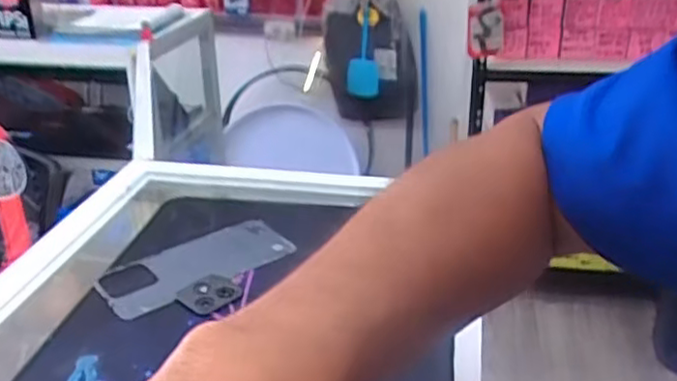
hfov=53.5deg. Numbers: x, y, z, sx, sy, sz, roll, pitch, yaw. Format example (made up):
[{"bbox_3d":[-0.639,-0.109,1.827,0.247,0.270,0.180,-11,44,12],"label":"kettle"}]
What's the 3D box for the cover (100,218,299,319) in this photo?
[{"bbox_3d":[-0.123,0.062,0.586,0.164,0.006,0.075,-22,33,-37],"label":"cover"}]

